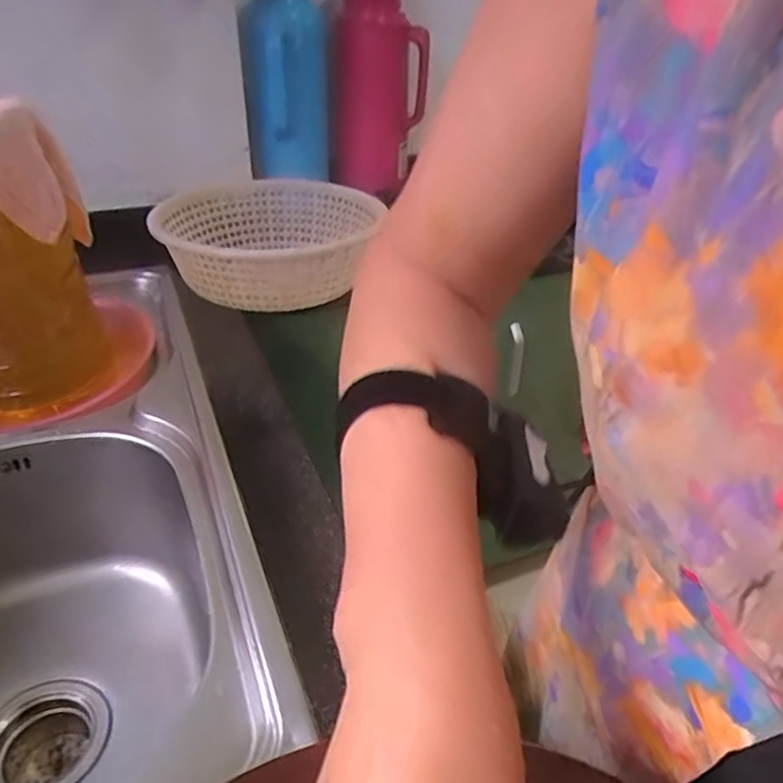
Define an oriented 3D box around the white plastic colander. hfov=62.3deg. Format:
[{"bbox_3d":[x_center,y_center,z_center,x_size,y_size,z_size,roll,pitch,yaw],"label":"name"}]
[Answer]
[{"bbox_3d":[-0.151,-0.187,0.824,0.258,0.101,0.260,-9,35,-15],"label":"white plastic colander"}]

